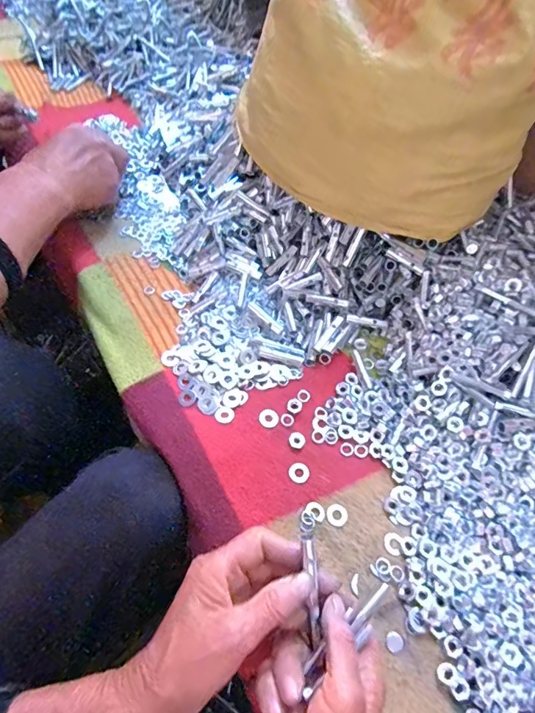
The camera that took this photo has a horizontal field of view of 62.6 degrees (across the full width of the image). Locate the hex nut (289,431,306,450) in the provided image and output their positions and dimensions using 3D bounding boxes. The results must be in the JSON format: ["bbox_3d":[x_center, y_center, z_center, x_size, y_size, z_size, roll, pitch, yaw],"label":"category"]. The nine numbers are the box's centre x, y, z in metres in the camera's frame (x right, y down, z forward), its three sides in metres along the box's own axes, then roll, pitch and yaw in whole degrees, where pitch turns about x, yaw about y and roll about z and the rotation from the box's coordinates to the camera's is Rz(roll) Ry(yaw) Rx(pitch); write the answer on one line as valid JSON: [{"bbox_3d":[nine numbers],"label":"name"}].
[{"bbox_3d":[0.027,0.075,0.396,0.014,0.004,0.015,24,60,12],"label":"hex nut"}]

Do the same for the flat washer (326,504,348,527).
[{"bbox_3d":[0.058,0.131,0.364,0.017,0.004,0.018,1,58,-2],"label":"flat washer"}]

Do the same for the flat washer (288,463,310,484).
[{"bbox_3d":[0.027,0.101,0.382,0.017,0.004,0.018,1,58,-2],"label":"flat washer"}]

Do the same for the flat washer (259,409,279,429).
[{"bbox_3d":[0.001,0.057,0.408,0.018,0.004,0.018,1,58,-2],"label":"flat washer"}]

